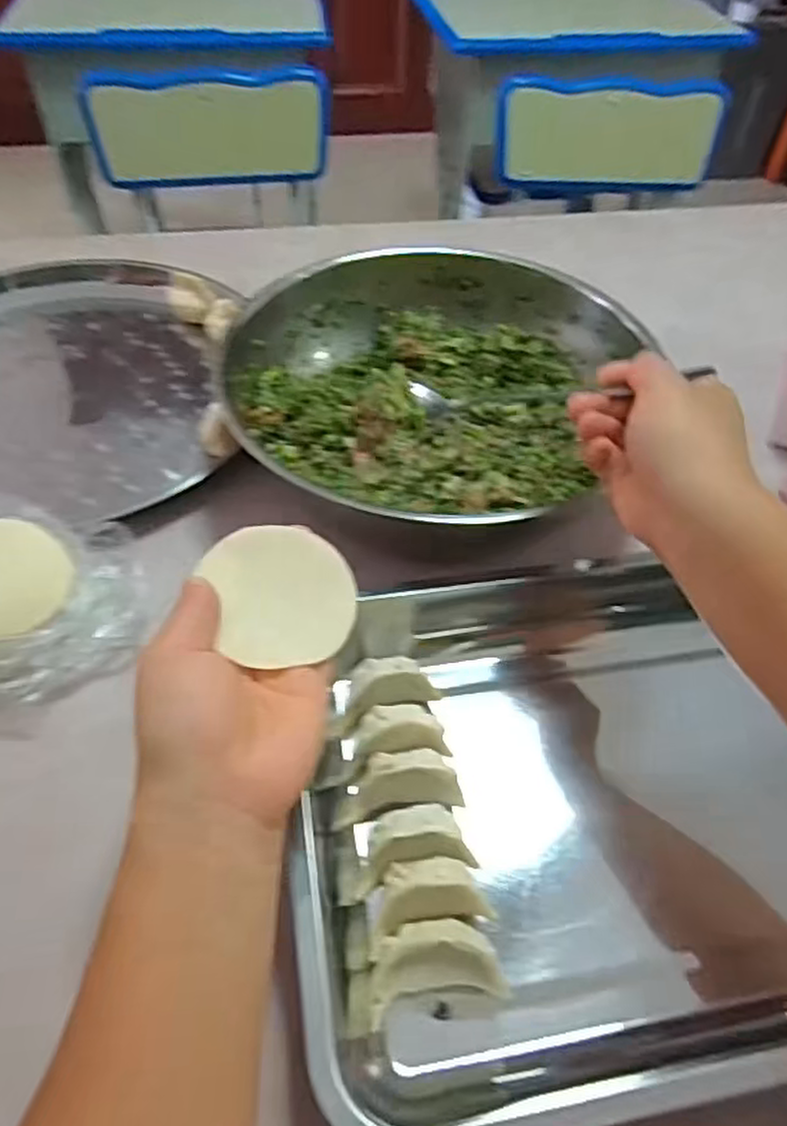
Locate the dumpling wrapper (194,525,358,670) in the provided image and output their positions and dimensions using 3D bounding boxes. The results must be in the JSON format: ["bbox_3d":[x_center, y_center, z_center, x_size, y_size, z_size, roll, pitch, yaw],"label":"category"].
[{"bbox_3d":[-0.052,0.013,0.344,0.065,0.004,0.075,-15,62,-21],"label":"dumpling wrapper"}]

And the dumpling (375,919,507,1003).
[{"bbox_3d":[0.018,0.178,0.321,0.057,0.020,0.036,-7,51,-7],"label":"dumpling"}]

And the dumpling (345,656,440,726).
[{"bbox_3d":[-0.004,0.071,0.415,0.054,0.027,0.033,-13,52,-12],"label":"dumpling"}]

